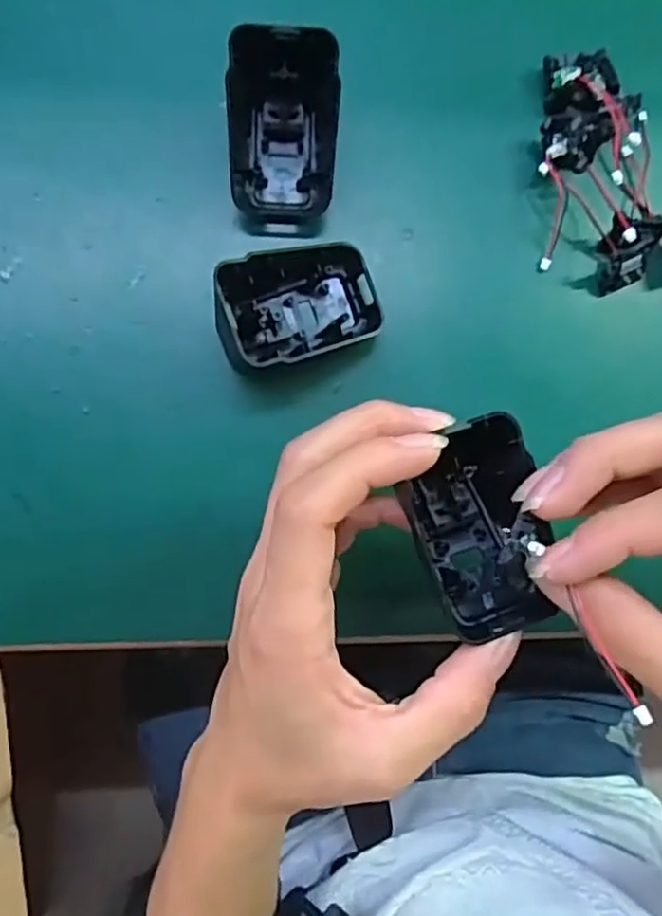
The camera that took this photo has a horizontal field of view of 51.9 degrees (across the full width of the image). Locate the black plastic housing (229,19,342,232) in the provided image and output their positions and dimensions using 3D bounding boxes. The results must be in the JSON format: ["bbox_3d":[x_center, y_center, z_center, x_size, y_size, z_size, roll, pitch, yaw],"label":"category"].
[{"bbox_3d":[-0.020,-0.135,0.285,0.045,0.044,0.062,-1,85,-5],"label":"black plastic housing"}]

